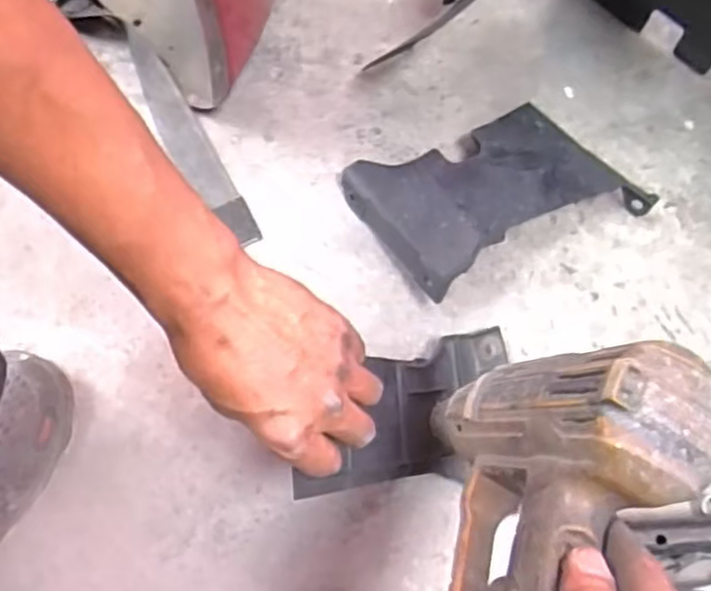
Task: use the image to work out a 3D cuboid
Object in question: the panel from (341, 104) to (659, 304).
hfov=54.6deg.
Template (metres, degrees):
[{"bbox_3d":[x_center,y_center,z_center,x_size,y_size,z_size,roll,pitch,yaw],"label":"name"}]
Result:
[{"bbox_3d":[0.120,-0.093,0.594,0.223,0.048,0.145,-27,72,-8],"label":"panel"}]

